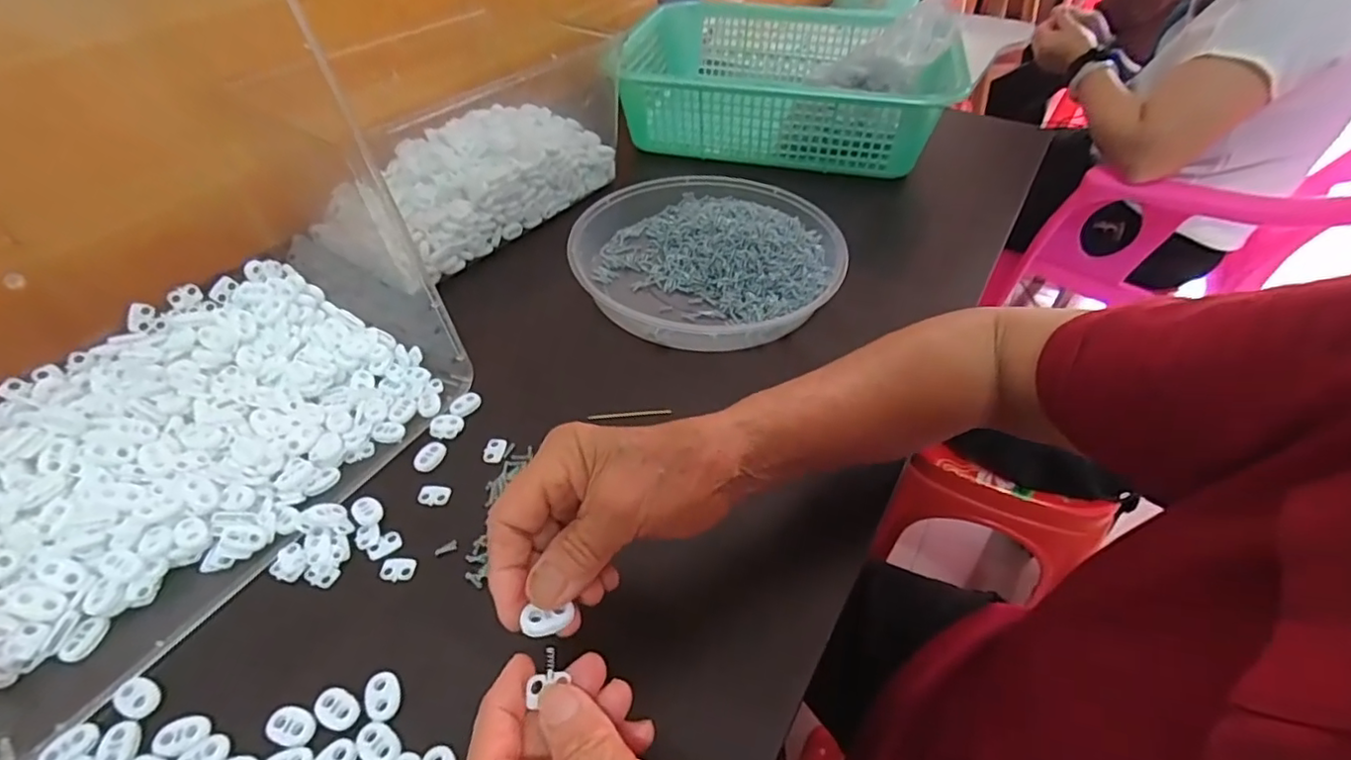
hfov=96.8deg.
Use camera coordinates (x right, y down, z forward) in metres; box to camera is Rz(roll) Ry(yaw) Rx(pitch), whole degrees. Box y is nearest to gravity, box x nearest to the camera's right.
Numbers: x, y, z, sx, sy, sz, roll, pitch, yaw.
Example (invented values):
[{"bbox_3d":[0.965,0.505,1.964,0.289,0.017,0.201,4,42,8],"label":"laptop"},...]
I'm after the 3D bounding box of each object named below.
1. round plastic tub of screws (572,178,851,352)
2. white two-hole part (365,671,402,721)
[{"bbox_3d":[0.022,-0.109,0.532,0.225,0.039,0.237,0,46,0],"label":"round plastic tub of screws"},{"bbox_3d":[-0.144,0.154,0.293,0.016,0.004,0.023,-22,50,-20],"label":"white two-hole part"}]

